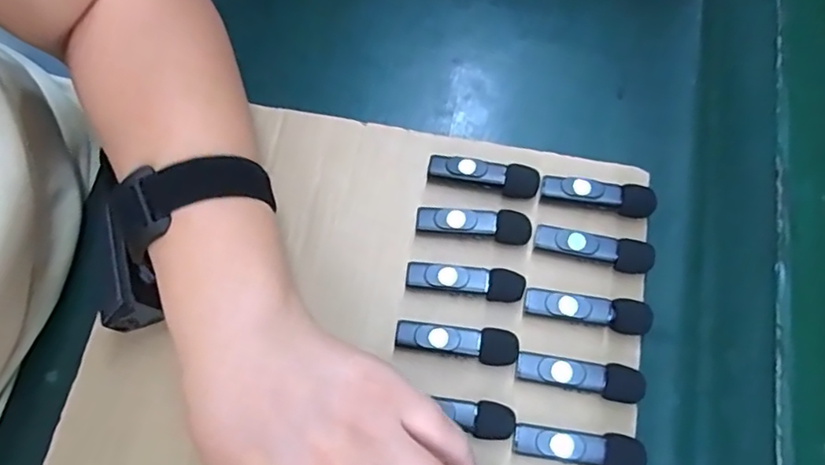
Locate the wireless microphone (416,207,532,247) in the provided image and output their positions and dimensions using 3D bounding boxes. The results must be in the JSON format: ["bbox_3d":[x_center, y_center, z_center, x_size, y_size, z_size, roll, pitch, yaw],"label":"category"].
[{"bbox_3d":[0.035,-0.004,0.332,0.064,0.017,0.016,4,71,1],"label":"wireless microphone"}]

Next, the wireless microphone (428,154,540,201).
[{"bbox_3d":[0.042,-0.034,0.344,0.064,0.014,0.017,15,72,4],"label":"wireless microphone"}]

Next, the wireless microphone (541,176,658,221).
[{"bbox_3d":[0.108,-0.022,0.339,0.063,0.015,0.015,14,72,4],"label":"wireless microphone"}]

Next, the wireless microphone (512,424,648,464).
[{"bbox_3d":[0.084,0.110,0.295,0.063,0.013,0.018,9,71,2],"label":"wireless microphone"}]

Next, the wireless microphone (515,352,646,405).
[{"bbox_3d":[0.088,0.076,0.306,0.066,0.017,0.018,13,72,4],"label":"wireless microphone"}]

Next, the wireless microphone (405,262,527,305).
[{"bbox_3d":[0.029,0.027,0.323,0.065,0.019,0.017,9,71,2],"label":"wireless microphone"}]

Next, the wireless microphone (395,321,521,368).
[{"bbox_3d":[0.024,0.059,0.313,0.064,0.018,0.018,9,71,2],"label":"wireless microphone"}]

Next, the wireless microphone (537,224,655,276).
[{"bbox_3d":[0.102,0.010,0.328,0.065,0.016,0.017,13,72,4],"label":"wireless microphone"}]

